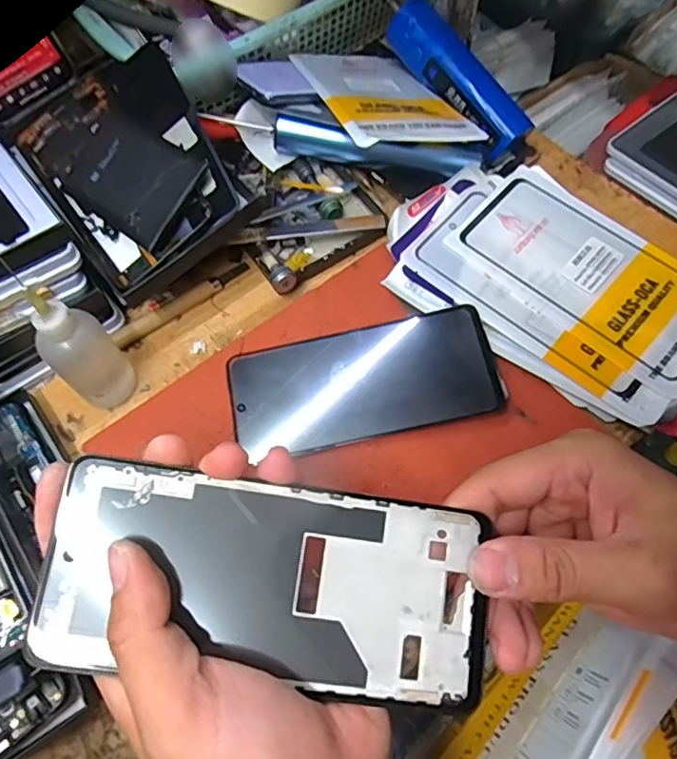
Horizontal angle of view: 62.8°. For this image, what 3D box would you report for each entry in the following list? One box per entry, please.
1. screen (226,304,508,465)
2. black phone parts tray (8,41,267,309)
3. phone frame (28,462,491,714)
[{"bbox_3d":[0.015,0.000,0.345,0.162,0.007,0.073,-13,69,2],"label":"screen"},{"bbox_3d":[-0.136,-0.140,0.370,0.114,0.030,0.184,-39,69,2],"label":"black phone parts tray"},{"bbox_3d":[-0.022,0.077,0.210,0.160,0.004,0.072,9,76,-6],"label":"phone frame"}]

